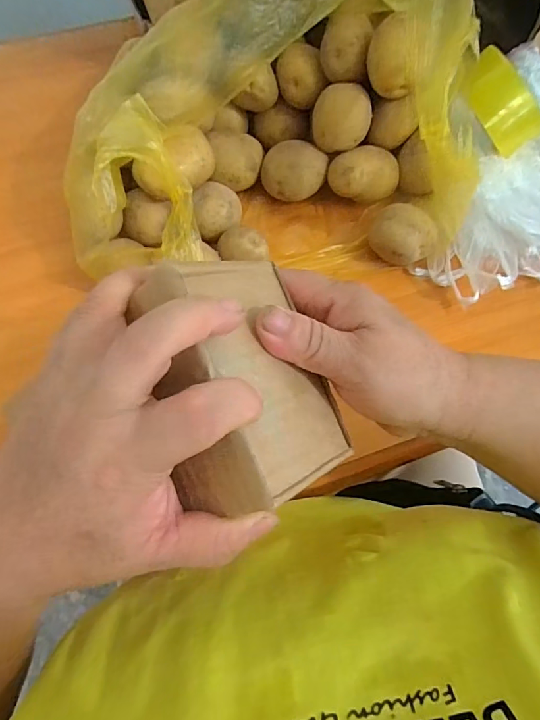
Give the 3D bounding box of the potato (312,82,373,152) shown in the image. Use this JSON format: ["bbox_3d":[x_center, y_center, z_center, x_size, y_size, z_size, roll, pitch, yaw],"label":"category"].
[{"bbox_3d":[0.068,-0.228,0.429,0.055,0.049,0.044,10,68,5],"label":"potato"}]

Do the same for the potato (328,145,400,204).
[{"bbox_3d":[0.093,-0.180,0.449,0.069,0.050,0.048,-6,68,-2],"label":"potato"}]

